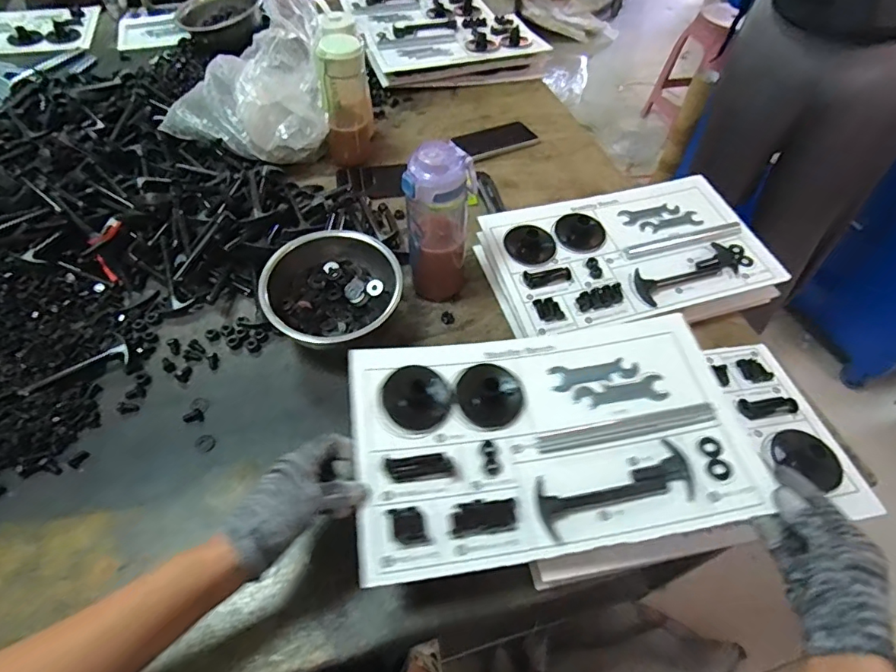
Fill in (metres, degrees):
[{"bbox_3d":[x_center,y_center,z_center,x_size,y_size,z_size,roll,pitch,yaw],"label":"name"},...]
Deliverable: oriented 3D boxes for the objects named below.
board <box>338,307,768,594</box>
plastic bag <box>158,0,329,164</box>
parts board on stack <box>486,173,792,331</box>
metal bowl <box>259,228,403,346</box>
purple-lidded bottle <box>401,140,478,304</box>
[{"bbox_3d":[0.094,0.097,0.494,0.369,0.042,0.234,-5,54,-6],"label":"board"},{"bbox_3d":[-0.326,-0.414,0.803,0.272,0.186,0.138,12,54,6],"label":"plastic bag"},{"bbox_3d":[0.253,-0.121,0.710,0.368,0.031,0.232,-12,55,-12],"label":"parts board on stack"},{"bbox_3d":[-0.149,-0.054,0.654,0.163,0.088,0.176,1,53,-2],"label":"metal bowl"},{"bbox_3d":[-0.013,-0.131,0.628,0.079,0.202,0.063,4,53,0],"label":"purple-lidded bottle"}]

